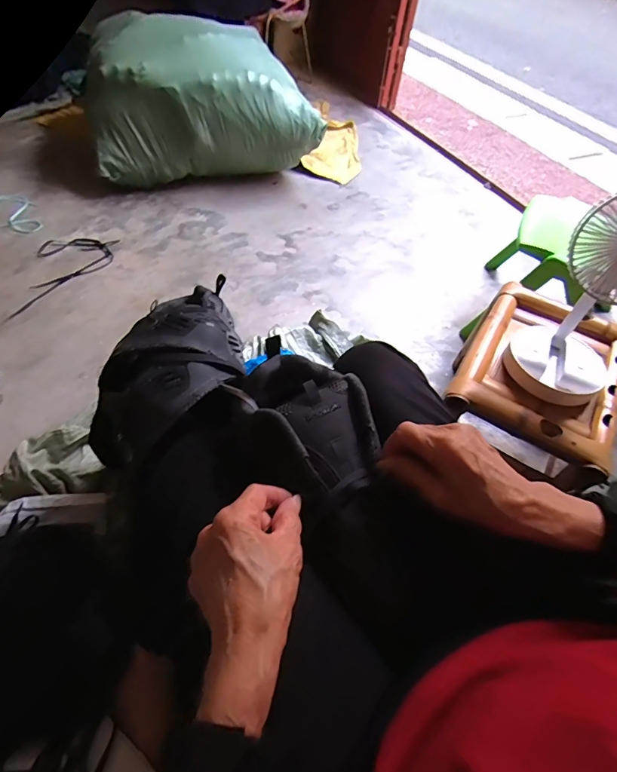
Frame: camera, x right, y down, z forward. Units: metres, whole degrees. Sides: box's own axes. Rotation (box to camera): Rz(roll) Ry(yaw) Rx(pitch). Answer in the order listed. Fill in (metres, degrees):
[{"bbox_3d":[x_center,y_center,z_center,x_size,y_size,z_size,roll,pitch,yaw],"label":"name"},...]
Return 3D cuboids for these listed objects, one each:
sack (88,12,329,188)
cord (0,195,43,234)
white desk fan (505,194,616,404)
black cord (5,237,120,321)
[{"bbox_3d":[-0.340,-0.967,1.428,0.725,0.363,0.408,-6,53,-11],"label":"sack"},{"bbox_3d":[-0.954,-0.548,1.313,0.292,0.026,0.174,19,53,9],"label":"cord"},{"bbox_3d":[0.448,-0.124,0.662,0.170,0.282,0.178,36,57,20],"label":"white desk fan"},{"bbox_3d":[-0.677,-0.315,1.194,0.218,0.027,0.310,-3,53,-8],"label":"black cord"}]

